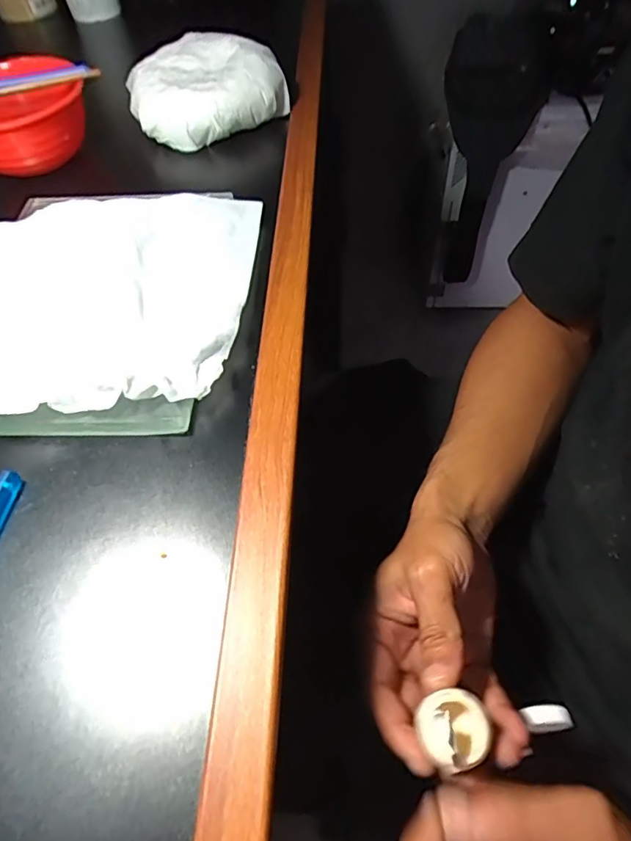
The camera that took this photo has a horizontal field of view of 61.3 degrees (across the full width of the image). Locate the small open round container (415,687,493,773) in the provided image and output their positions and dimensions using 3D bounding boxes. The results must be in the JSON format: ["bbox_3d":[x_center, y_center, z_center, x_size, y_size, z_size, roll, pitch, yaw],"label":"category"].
[{"bbox_3d":[0.065,0.145,0.250,0.029,0.020,0.029,-6,55,-2],"label":"small open round container"}]

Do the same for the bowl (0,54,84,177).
[{"bbox_3d":[-0.232,-0.232,0.410,0.109,0.061,0.094,36,64,25],"label":"bowl"}]

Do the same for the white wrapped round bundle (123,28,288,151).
[{"bbox_3d":[-0.097,-0.280,0.442,0.116,0.045,0.113,-35,60,-20],"label":"white wrapped round bundle"}]

